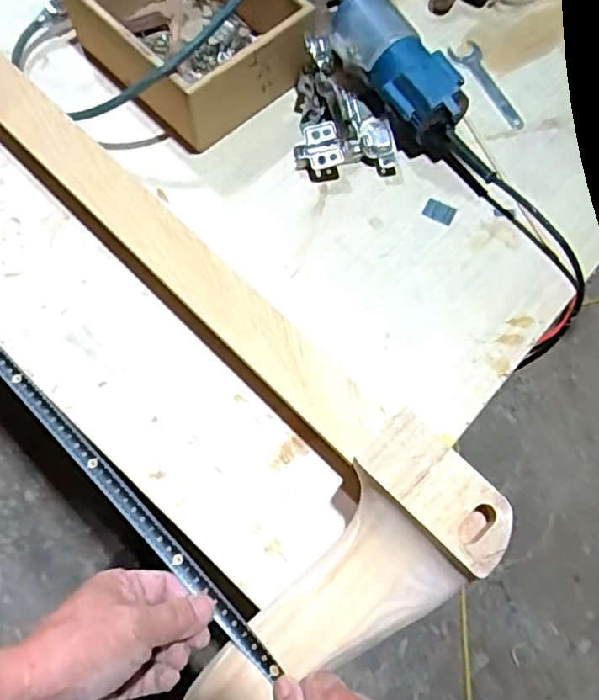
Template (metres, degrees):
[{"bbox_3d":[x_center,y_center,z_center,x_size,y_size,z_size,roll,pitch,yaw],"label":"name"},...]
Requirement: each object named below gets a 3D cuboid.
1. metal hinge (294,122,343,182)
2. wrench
[{"bbox_3d":[0.019,-0.210,0.626,0.047,0.023,0.065,-5,71,-4],"label":"metal hinge"},{"bbox_3d":[0.218,-0.303,0.678,0.036,0.006,0.128,-30,74,-12],"label":"wrench"}]

